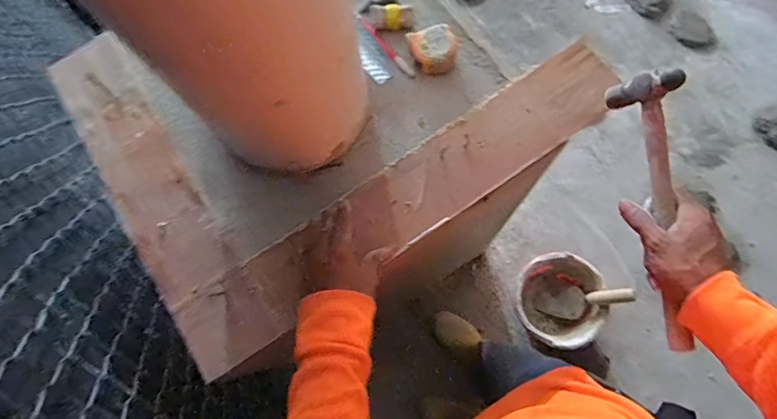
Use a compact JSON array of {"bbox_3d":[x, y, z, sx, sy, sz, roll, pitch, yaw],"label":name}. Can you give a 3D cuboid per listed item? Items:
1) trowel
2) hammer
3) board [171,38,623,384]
[{"bbox_3d":[0.512,0.247,1.242,0.207,0.036,0.090,-11,75,17],"label":"trowel"},{"bbox_3d":[0.292,0.000,0.501,0.031,0.089,0.298,-5,85,0],"label":"hammer"},{"bbox_3d":[0.025,-0.011,0.599,0.636,0.039,0.103,-34,78,-4],"label":"board"}]

